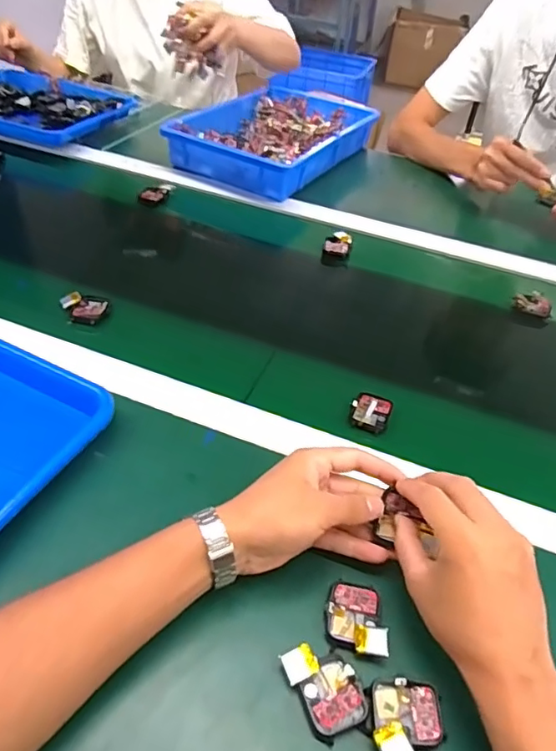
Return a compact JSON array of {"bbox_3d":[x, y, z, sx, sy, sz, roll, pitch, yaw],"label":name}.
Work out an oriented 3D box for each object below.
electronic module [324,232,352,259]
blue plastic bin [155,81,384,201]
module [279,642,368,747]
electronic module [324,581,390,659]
[{"bbox_3d":[0.083,-0.179,0.765,0.037,0.034,0.034,8,44,2],"label":"electronic module"},{"bbox_3d":[-0.003,-0.425,0.981,0.246,0.074,0.373,26,47,19],"label":"blue plastic bin"},{"bbox_3d":[0.031,0.202,0.355,0.040,0.018,0.054,-21,51,-26],"label":"module"},{"bbox_3d":[0.055,0.170,0.385,0.042,0.011,0.051,6,44,0],"label":"electronic module"}]

